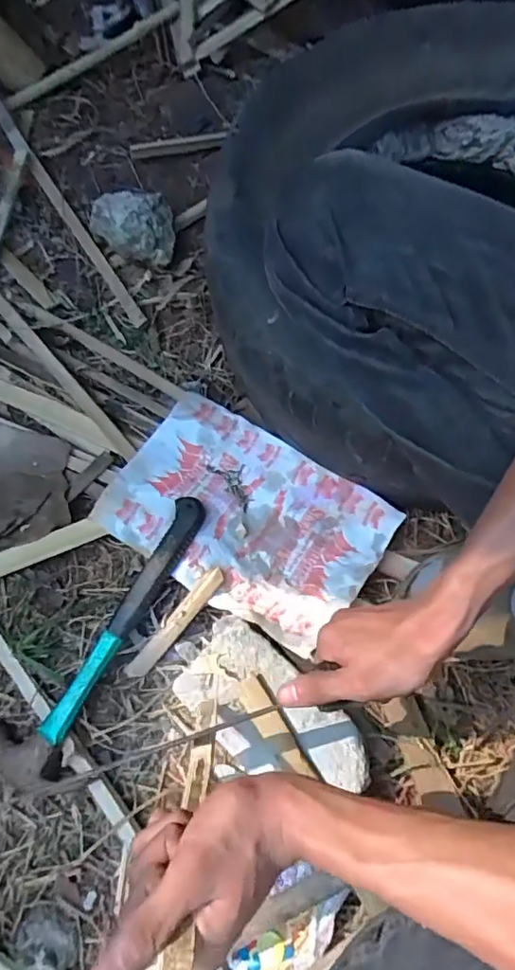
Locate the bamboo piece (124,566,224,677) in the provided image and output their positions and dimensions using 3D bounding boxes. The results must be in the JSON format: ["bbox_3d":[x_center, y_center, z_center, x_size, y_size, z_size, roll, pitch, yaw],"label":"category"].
[{"bbox_3d":[-0.090,0.154,0.595,0.019,0.010,0.149,41,88,16],"label":"bamboo piece"}]

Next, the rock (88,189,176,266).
[{"bbox_3d":[-0.175,-0.358,0.751,0.114,0.054,0.113,-11,71,-3],"label":"rock"}]

